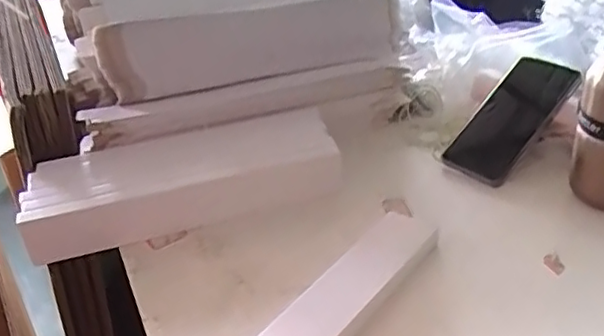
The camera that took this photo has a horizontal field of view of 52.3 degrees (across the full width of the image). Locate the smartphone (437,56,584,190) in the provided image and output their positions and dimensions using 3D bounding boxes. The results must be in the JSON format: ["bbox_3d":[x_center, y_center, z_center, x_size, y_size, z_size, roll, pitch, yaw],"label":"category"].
[{"bbox_3d":[0.229,-0.054,0.676,0.075,0.009,0.158,35,82,34],"label":"smartphone"}]

